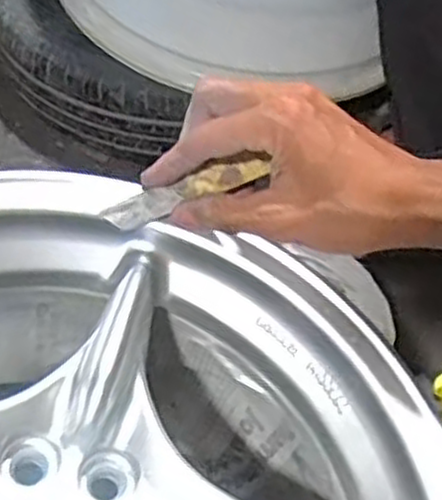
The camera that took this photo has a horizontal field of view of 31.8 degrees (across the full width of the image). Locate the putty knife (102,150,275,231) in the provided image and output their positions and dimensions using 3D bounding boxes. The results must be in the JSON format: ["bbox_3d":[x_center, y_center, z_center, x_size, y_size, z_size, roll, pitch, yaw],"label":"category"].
[{"bbox_3d":[-0.021,-0.032,0.440,0.092,0.011,0.015,-20,55,1],"label":"putty knife"}]

